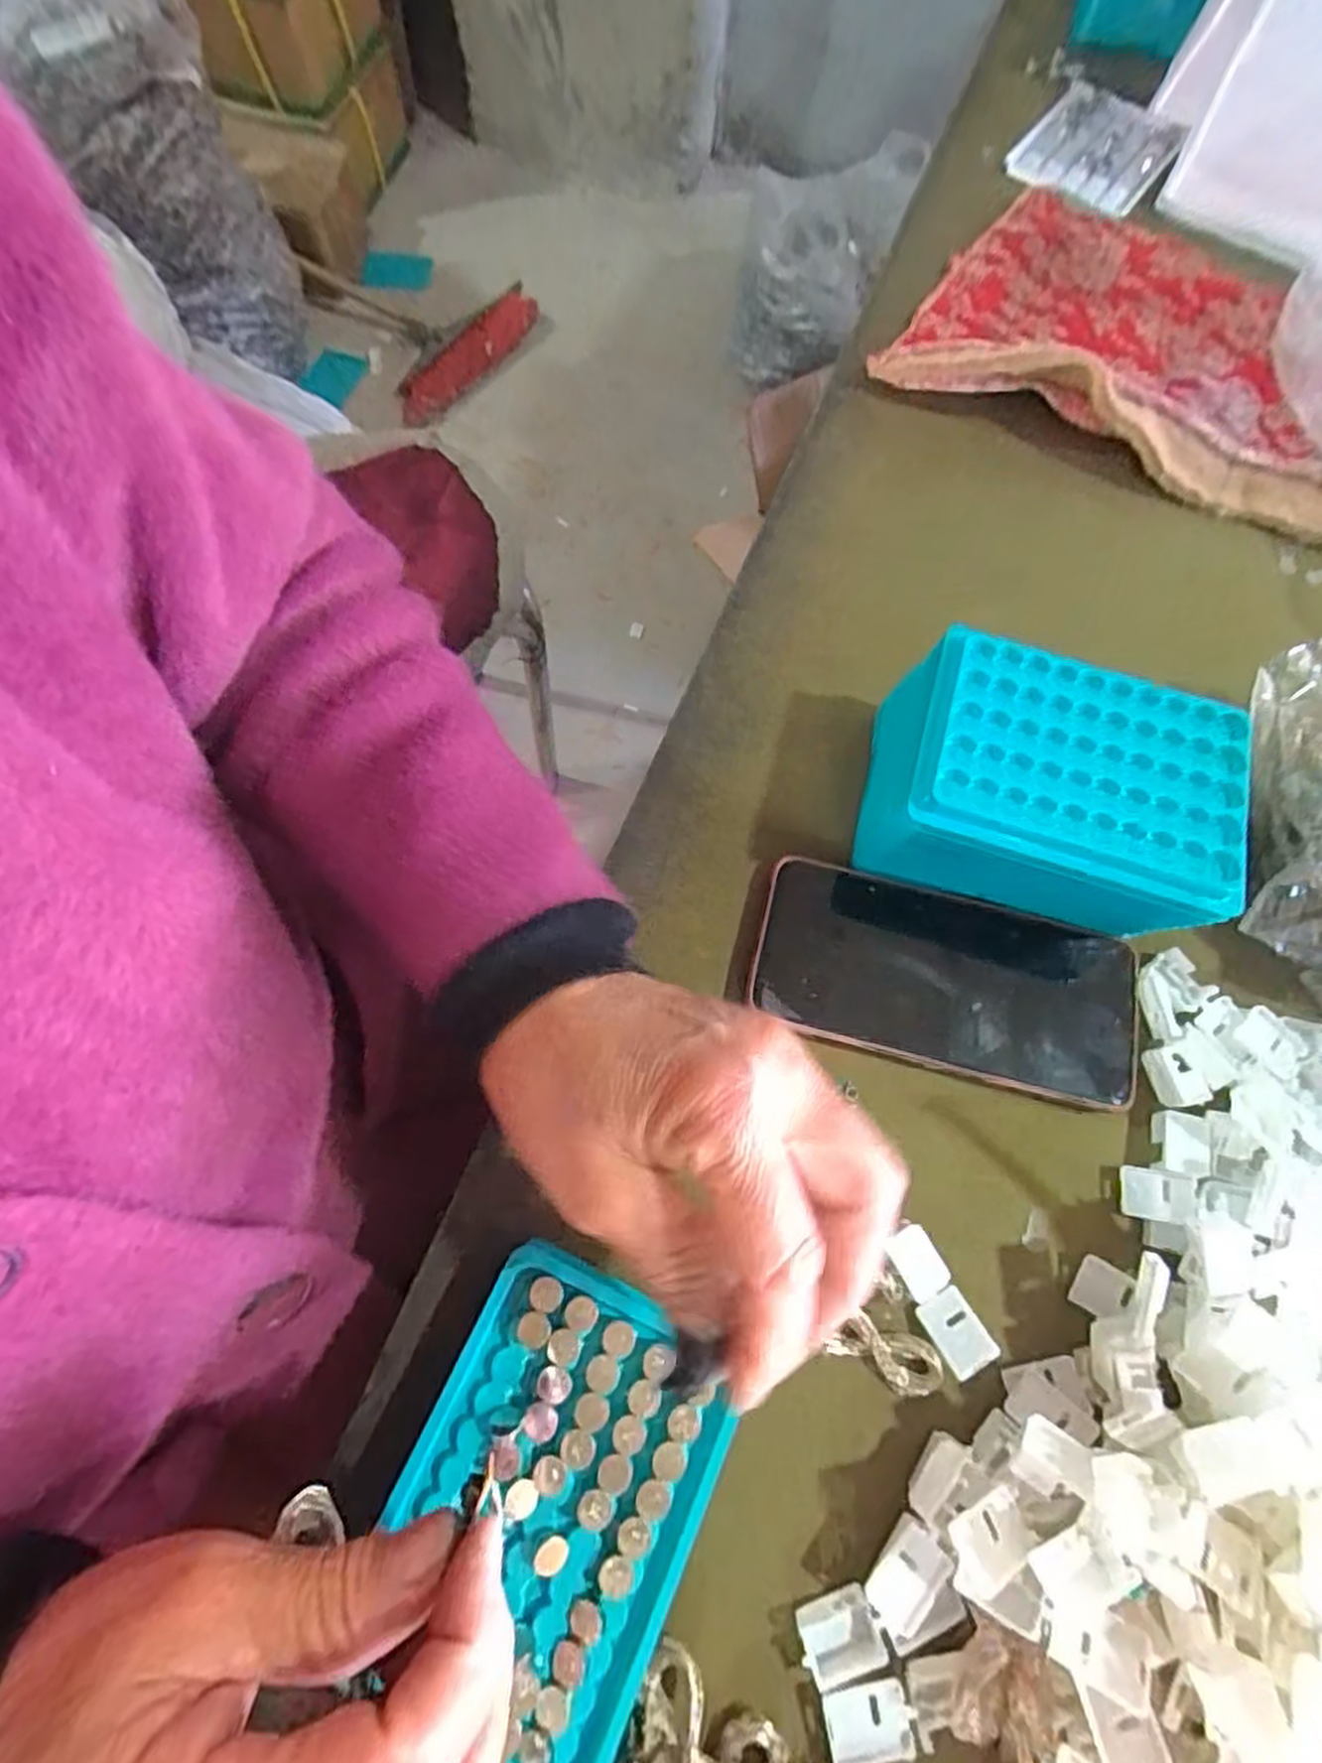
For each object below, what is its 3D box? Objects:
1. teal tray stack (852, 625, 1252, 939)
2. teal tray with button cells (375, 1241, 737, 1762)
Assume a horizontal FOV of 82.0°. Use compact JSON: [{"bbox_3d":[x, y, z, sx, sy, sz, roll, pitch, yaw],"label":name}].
[{"bbox_3d":[0.156,-0.037,0.332,0.144,0.077,0.091,18,69,3],"label":"teal tray stack"},{"bbox_3d":[-0.036,0.204,0.253,0.093,0.012,0.128,24,69,8],"label":"teal tray with button cells"}]

